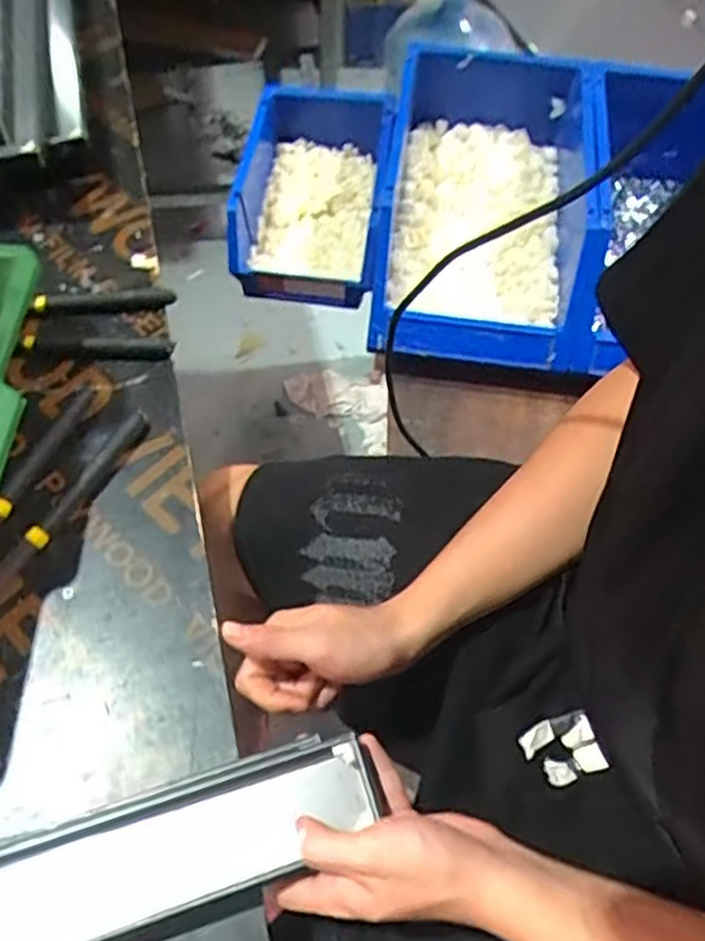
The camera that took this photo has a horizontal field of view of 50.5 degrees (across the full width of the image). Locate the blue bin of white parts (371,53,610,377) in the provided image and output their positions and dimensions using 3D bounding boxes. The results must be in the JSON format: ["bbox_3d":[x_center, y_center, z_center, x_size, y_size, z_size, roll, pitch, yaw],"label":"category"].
[{"bbox_3d":[0.146,-0.284,0.796,0.218,0.123,0.357,6,61,2],"label":"blue bin of white parts"}]

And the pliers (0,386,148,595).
[{"bbox_3d":[-0.237,0.035,0.545,0.065,0.014,0.230,21,63,10],"label":"pliers"}]

